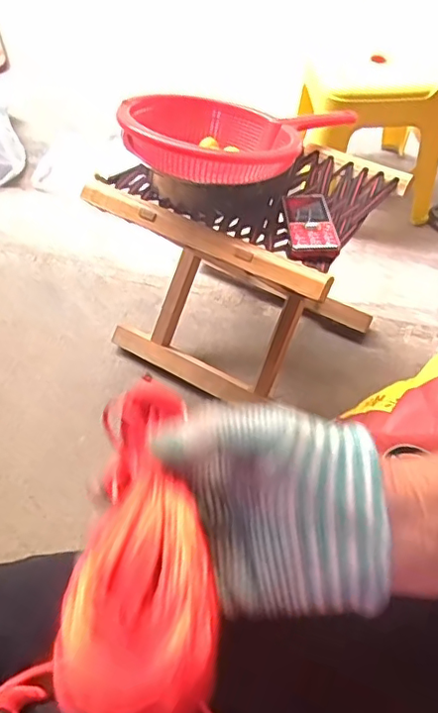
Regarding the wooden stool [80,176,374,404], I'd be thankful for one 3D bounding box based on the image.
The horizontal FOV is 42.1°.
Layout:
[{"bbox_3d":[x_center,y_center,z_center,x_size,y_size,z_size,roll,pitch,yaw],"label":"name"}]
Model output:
[{"bbox_3d":[0.034,-0.121,0.846,0.343,0.324,0.251,26,56,17],"label":"wooden stool"}]

